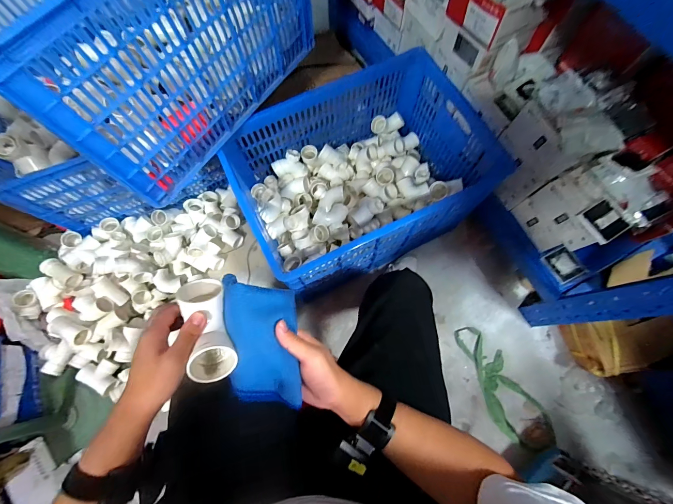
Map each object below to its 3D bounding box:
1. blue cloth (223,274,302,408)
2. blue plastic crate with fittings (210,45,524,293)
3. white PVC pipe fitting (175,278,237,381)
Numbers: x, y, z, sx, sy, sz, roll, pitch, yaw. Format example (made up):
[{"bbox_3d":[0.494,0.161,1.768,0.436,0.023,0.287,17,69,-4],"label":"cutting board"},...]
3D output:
[{"bbox_3d":[-0.094,0.109,0.376,0.093,0.022,0.156,-6,92,15],"label":"blue cloth"},{"bbox_3d":[0.087,-0.215,0.983,0.705,0.409,0.452,-25,74,-6],"label":"blue plastic crate with fittings"},{"bbox_3d":[-0.163,0.096,0.381,0.055,0.048,0.126,-15,80,-3],"label":"white PVC pipe fitting"}]

